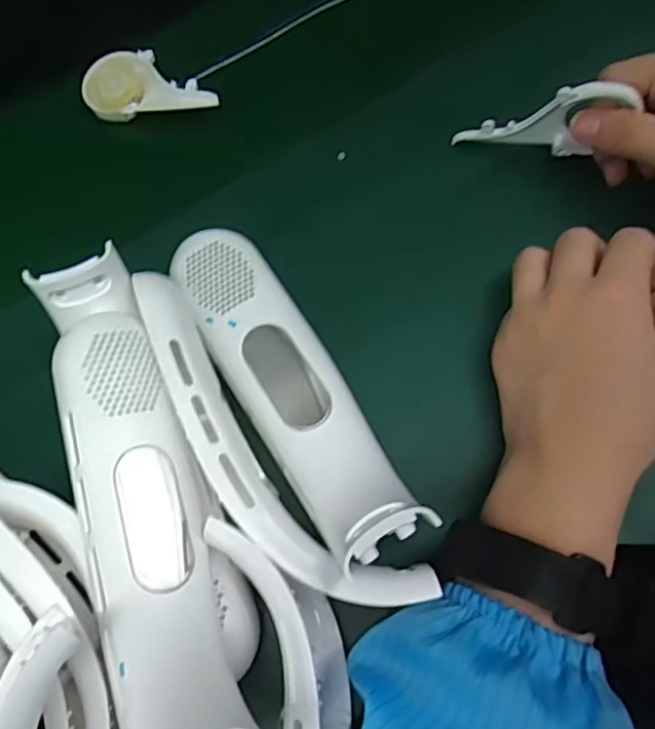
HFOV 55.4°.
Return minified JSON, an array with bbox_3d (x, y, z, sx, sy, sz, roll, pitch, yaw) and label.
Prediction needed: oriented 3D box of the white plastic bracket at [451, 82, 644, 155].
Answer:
[{"bbox_3d":[0.115,-0.126,0.328,0.039,0.090,0.012,27,69,-36],"label":"white plastic bracket"}]

